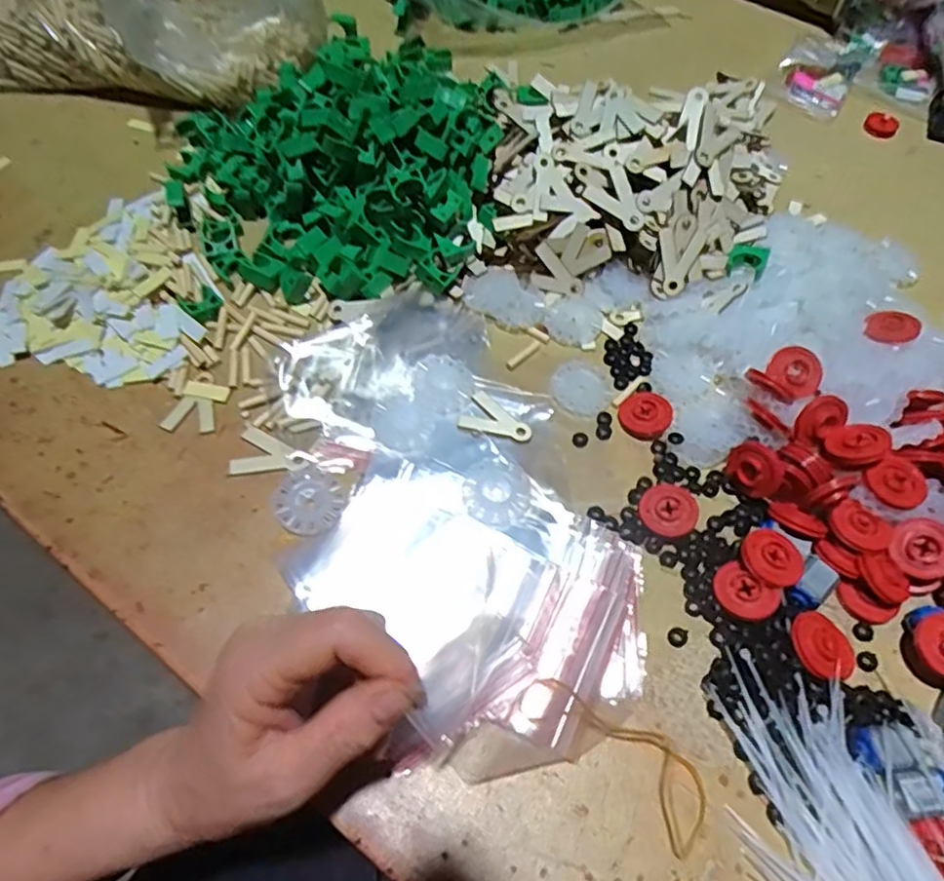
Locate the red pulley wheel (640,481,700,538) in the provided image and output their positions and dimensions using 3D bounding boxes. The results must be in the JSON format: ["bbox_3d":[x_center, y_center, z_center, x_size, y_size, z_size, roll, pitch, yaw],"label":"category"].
[{"bbox_3d":[0.113,0.041,0.362,0.032,0.013,0.030,1,60,-2],"label":"red pulley wheel"}]

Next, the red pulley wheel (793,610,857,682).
[{"bbox_3d":[0.177,0.103,0.317,0.031,0.004,0.033,7,60,-12],"label":"red pulley wheel"}]

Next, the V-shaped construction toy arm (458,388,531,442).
[{"bbox_3d":[0.016,-0.013,0.392,0.043,0.004,0.029,25,62,11],"label":"V-shaped construction toy arm"}]

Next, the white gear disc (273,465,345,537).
[{"bbox_3d":[-0.093,0.034,0.359,0.038,0.004,0.038,1,60,-2],"label":"white gear disc"}]

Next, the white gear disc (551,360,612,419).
[{"bbox_3d":[0.073,-0.035,0.416,0.040,0.004,0.042,1,60,-2],"label":"white gear disc"}]

